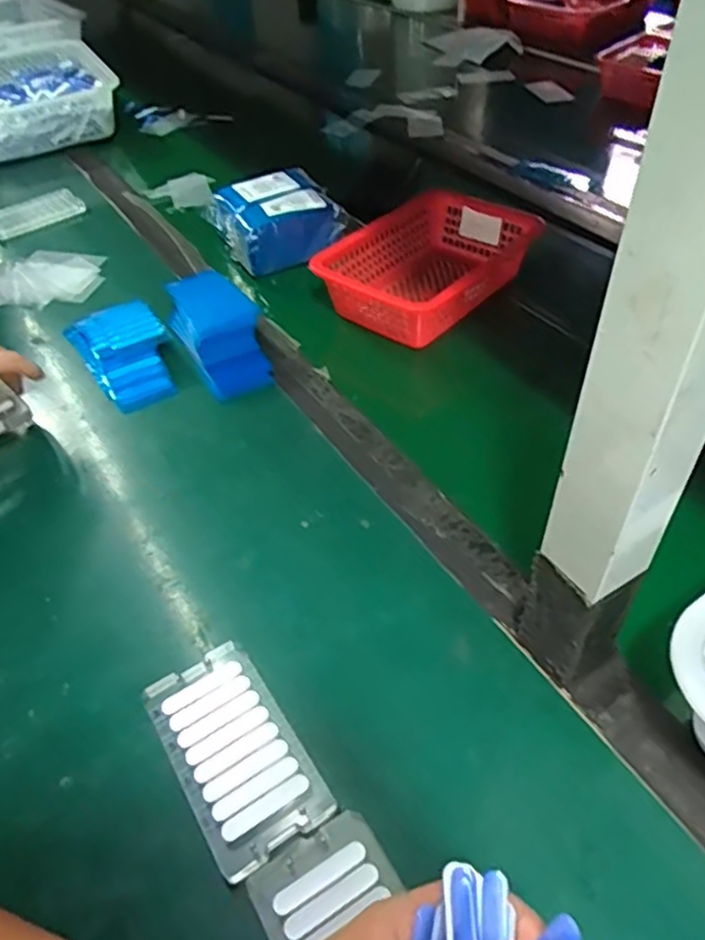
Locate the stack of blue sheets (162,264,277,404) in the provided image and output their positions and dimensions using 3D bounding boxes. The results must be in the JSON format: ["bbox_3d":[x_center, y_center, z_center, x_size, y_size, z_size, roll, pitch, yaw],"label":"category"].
[{"bbox_3d":[-0.132,-0.142,0.665,0.076,0.045,0.161,-21,47,-16],"label":"stack of blue sheets"}]

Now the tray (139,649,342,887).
[{"bbox_3d":[-0.069,0.161,0.393,0.066,0.014,0.122,-26,49,-21],"label":"tray"}]

